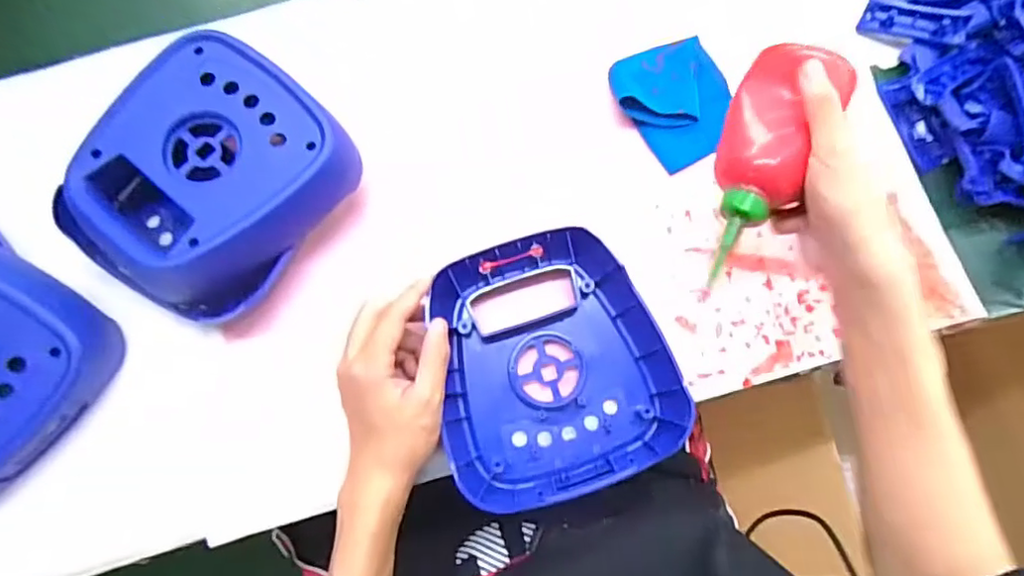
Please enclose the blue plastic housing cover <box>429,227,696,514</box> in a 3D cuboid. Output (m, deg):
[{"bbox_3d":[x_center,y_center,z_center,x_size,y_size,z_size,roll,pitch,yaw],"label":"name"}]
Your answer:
[{"bbox_3d":[0.025,0.055,0.419,0.162,0.041,0.178,-19,75,-5],"label":"blue plastic housing cover"}]

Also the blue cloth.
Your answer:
[{"bbox_3d":[0.137,-0.152,0.479,0.094,0.029,0.097,-22,80,-6],"label":"blue cloth"}]

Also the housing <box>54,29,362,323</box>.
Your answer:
[{"bbox_3d":[-0.221,-0.075,0.432,0.157,0.073,0.182,37,79,6],"label":"housing"}]

